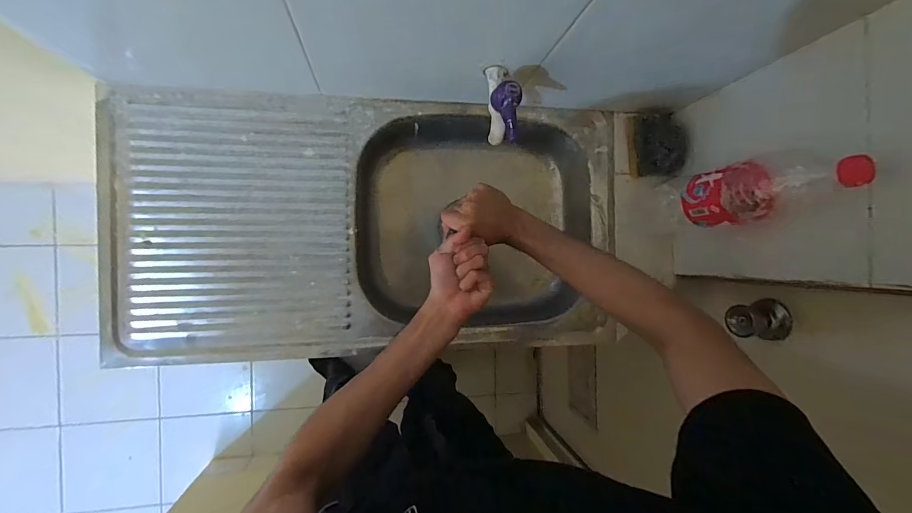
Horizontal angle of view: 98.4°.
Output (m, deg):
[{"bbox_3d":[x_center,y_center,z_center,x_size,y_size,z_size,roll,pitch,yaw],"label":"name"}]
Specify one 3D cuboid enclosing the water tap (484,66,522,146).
[{"bbox_3d":[0.060,-0.202,0.515,0.033,0.067,0.105,1,90,-10],"label":"water tap"}]

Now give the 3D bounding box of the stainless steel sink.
[{"bbox_3d":[-0.128,-0.049,0.692,0.790,0.133,0.403,-1,90,-10],"label":"stainless steel sink"}]

